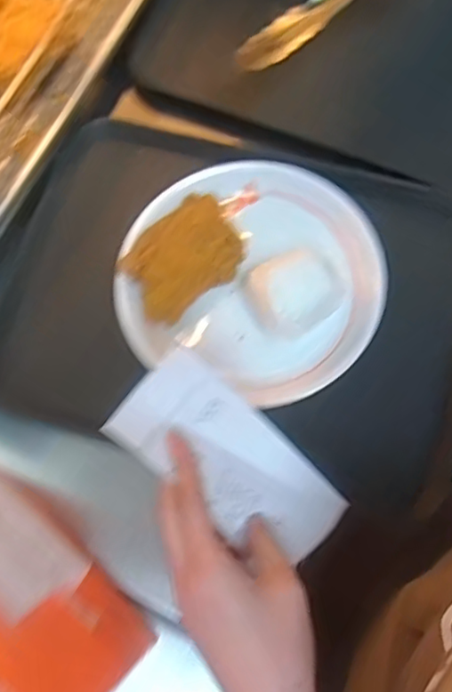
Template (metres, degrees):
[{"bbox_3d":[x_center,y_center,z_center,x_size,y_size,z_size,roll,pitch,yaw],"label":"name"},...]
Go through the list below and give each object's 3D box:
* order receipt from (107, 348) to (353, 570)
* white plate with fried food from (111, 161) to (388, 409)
[{"bbox_3d":[0.006,0.074,0.378,0.159,0.009,0.076,44,55,-14],"label":"order receipt"},{"bbox_3d":[0.025,-0.065,0.517,0.212,0.065,0.201,-1,72,2],"label":"white plate with fried food"}]

